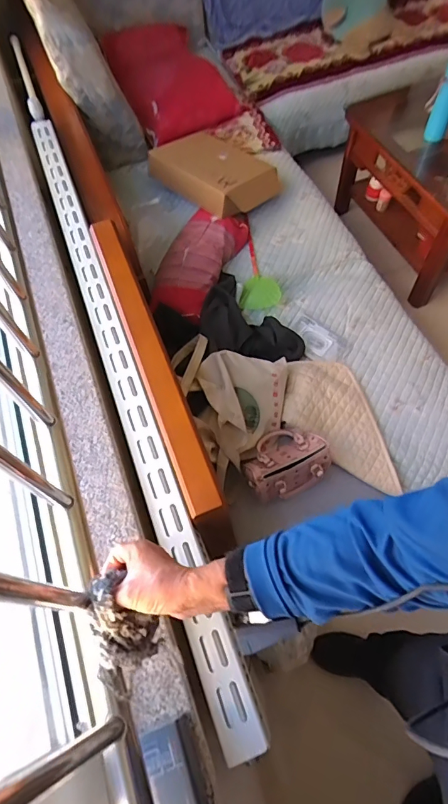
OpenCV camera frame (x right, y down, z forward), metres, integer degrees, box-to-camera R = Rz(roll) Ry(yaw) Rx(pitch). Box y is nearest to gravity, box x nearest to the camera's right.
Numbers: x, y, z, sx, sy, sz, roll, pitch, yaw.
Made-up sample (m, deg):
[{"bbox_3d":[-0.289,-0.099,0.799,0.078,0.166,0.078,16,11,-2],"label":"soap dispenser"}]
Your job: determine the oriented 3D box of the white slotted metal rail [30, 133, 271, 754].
[{"bbox_3d":[-0.213,-0.080,0.899,0.079,0.038,1.372,-21,63,-7],"label":"white slotted metal rail"}]

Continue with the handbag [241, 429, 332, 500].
[{"bbox_3d":[0.138,0.130,1.016,0.198,0.102,0.158,-26,64,-9],"label":"handbag"}]

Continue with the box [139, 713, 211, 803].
[{"bbox_3d":[-0.055,0.458,0.528,0.055,0.062,0.125,-21,63,-7],"label":"box"}]

